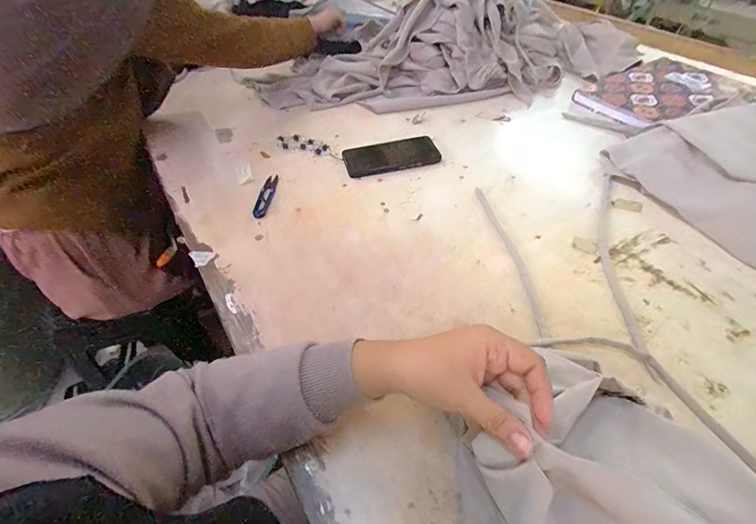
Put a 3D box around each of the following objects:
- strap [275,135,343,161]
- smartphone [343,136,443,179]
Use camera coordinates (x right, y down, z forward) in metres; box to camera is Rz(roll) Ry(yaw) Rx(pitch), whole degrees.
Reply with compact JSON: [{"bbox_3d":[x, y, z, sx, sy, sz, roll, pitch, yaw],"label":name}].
[{"bbox_3d":[-0.123,-0.214,0.680,0.140,0.007,0.040,17,52,16],"label":"strap"},{"bbox_3d":[0.024,-0.188,0.649,0.165,0.011,0.081,-15,50,-11],"label":"smartphone"}]

